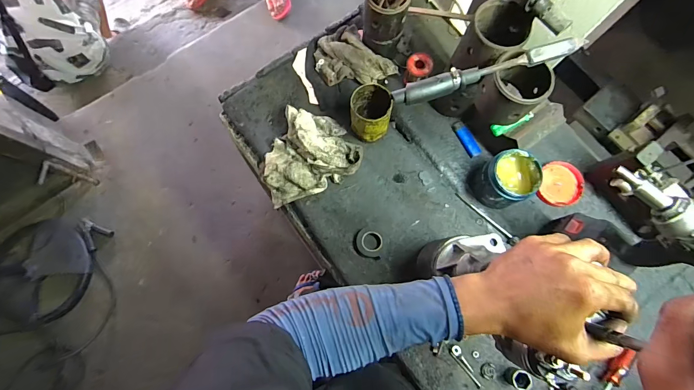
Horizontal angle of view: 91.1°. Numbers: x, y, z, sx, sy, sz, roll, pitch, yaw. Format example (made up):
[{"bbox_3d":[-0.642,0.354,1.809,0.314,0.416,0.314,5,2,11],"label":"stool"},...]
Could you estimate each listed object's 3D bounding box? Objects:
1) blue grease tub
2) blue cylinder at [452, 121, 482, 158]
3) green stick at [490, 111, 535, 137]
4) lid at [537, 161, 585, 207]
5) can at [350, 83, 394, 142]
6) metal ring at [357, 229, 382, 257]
[{"bbox_3d":[0.296,-0.026,0.643,0.083,0.100,0.087,0,77,-1],"label":"blue grease tub"},{"bbox_3d":[0.246,-0.115,0.703,0.023,0.017,0.081,-29,79,-8],"label":"blue cylinder"},{"bbox_3d":[0.314,-0.136,0.641,0.087,0.011,0.022,-22,78,-6],"label":"green stick"},{"bbox_3d":[0.435,-0.020,0.690,0.082,0.025,0.089,0,77,-1],"label":"lid"},{"bbox_3d":[0.044,-0.156,0.664,0.073,0.099,0.073,0,77,-1],"label":"can"},{"bbox_3d":[0.043,0.093,0.658,0.050,0.021,0.047,0,77,-1],"label":"metal ring"}]

